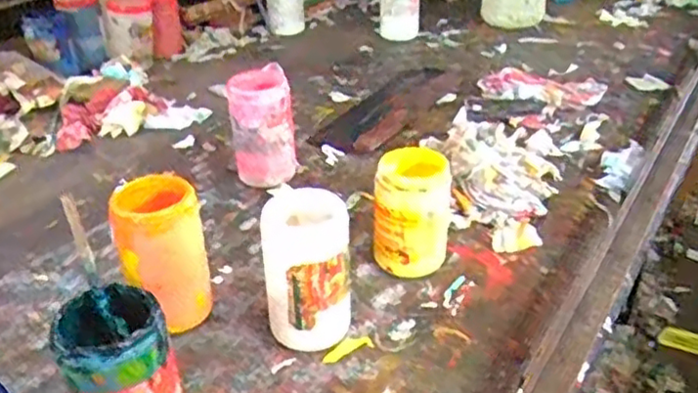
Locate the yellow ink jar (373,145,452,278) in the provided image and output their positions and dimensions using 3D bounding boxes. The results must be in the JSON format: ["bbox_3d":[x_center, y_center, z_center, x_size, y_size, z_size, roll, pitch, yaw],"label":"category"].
[{"bbox_3d":[0.080,0.021,0.865,0.093,0.163,0.087,0,32,0],"label":"yellow ink jar"}]

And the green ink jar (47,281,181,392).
[{"bbox_3d":[-0.203,0.174,0.612,0.090,0.170,0.082,0,32,0],"label":"green ink jar"}]

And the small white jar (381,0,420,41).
[{"bbox_3d":[0.125,-0.478,1.665,0.102,0.173,0.079,2,32,4],"label":"small white jar"}]

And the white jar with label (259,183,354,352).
[{"bbox_3d":[-0.046,0.088,0.764,0.101,0.160,0.100,-4,32,-5],"label":"white jar with label"}]

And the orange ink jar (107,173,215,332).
[{"bbox_3d":[-0.214,0.071,0.788,0.096,0.171,0.098,-9,33,-13],"label":"orange ink jar"}]

